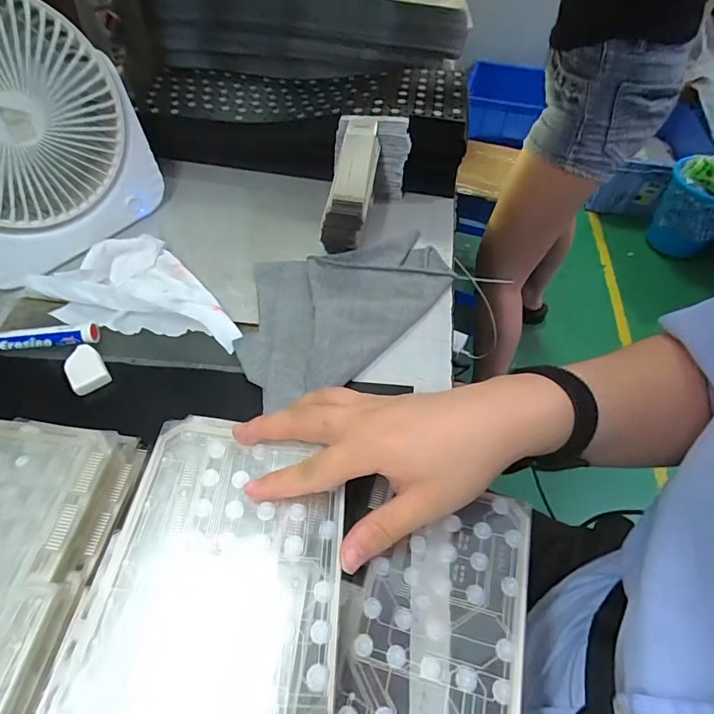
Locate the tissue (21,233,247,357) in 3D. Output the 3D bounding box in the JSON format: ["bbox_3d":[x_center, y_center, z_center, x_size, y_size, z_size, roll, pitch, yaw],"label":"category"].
[{"bbox_3d":[-0.185,-0.067,0.398,0.184,0.041,0.092,11,54,7],"label":"tissue"}]

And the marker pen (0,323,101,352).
[{"bbox_3d":[-0.286,-0.011,0.364,0.144,0.016,0.016,-6,54,-6],"label":"marker pen"}]

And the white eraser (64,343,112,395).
[{"bbox_3d":[-0.214,0.010,0.355,0.027,0.011,0.043,-32,60,-23],"label":"white eraser"}]

